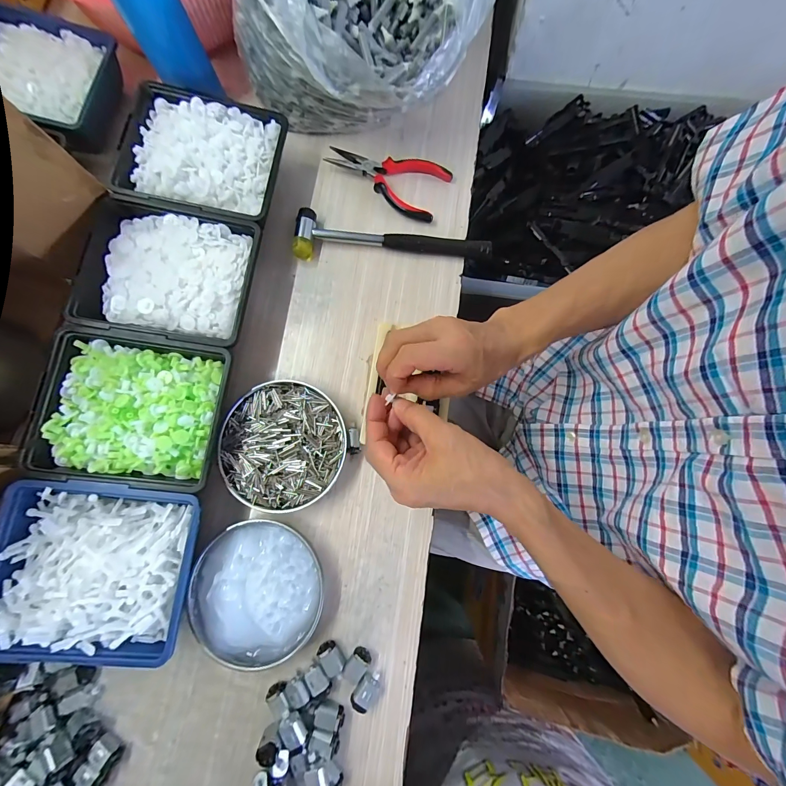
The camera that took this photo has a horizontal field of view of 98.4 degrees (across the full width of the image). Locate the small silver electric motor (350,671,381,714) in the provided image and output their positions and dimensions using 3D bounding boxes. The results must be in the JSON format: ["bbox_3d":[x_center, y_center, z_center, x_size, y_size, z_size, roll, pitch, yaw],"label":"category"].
[{"bbox_3d":[-0.024,0.282,0.322,0.021,0.016,0.029,33,81,7],"label":"small silver electric motor"}]

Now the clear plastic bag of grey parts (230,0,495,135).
[{"bbox_3d":[-0.036,-0.419,0.372,0.240,0.166,0.231,38,82,8],"label":"clear plastic bag of grey parts"}]

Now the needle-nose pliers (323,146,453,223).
[{"bbox_3d":[-0.002,-0.281,0.432,0.155,0.016,0.079,35,81,8],"label":"needle-nose pliers"}]

